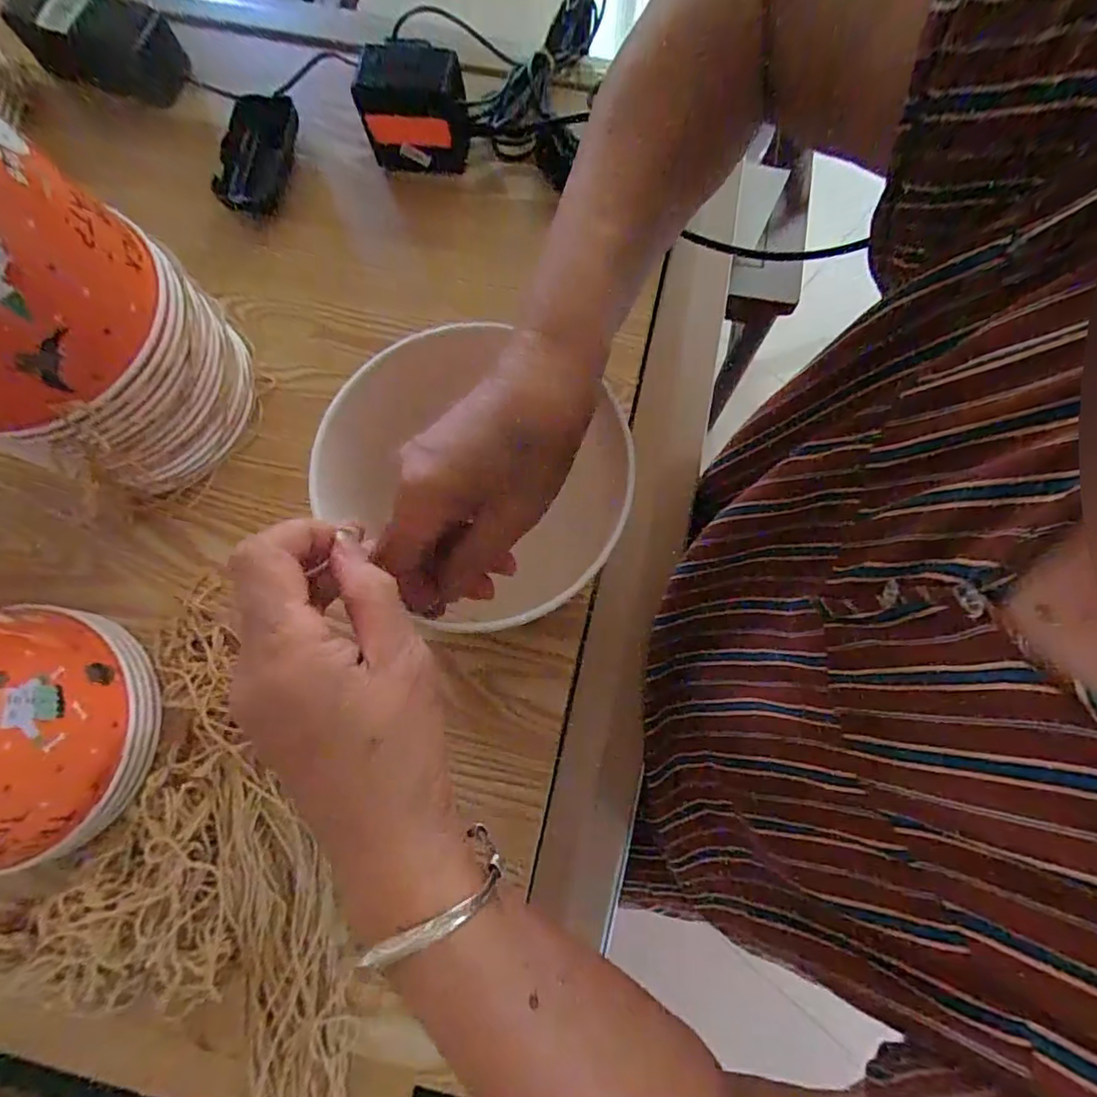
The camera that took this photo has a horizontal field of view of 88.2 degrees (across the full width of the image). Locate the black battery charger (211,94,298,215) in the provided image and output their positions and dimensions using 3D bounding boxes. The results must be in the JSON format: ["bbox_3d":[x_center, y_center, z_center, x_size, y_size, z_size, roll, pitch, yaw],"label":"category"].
[{"bbox_3d":[-0.247,-0.335,0.483,0.054,0.031,0.106,1,75,1],"label":"black battery charger"}]

